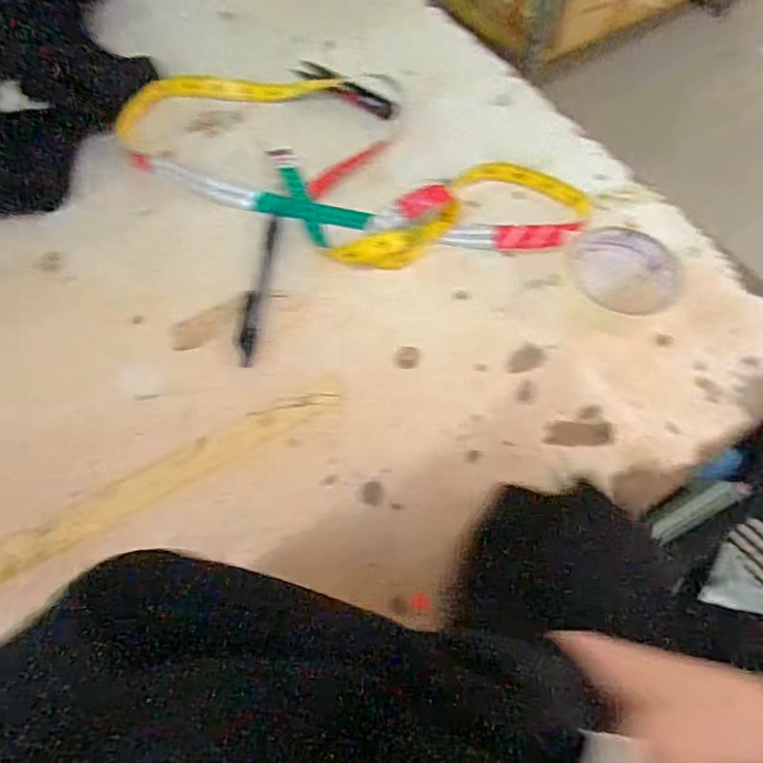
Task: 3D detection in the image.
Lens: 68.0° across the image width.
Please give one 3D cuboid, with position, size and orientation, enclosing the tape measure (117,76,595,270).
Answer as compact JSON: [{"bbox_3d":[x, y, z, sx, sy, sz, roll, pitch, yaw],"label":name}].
[{"bbox_3d":[-0.023,-0.191,0.478,0.385,0.021,0.190,26,64,12],"label":"tape measure"}]

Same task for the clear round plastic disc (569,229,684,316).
[{"bbox_3d":[0.185,-0.085,0.431,0.081,0.010,0.070,34,66,16],"label":"clear round plastic disc"}]

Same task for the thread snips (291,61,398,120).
[{"bbox_3d":[-0.036,-0.277,0.537,0.120,0.009,0.024,39,67,18],"label":"thread snips"}]

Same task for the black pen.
[{"bbox_3d":[-0.093,-0.071,0.423,0.014,0.010,0.130,4,61,1],"label":"black pen"}]

